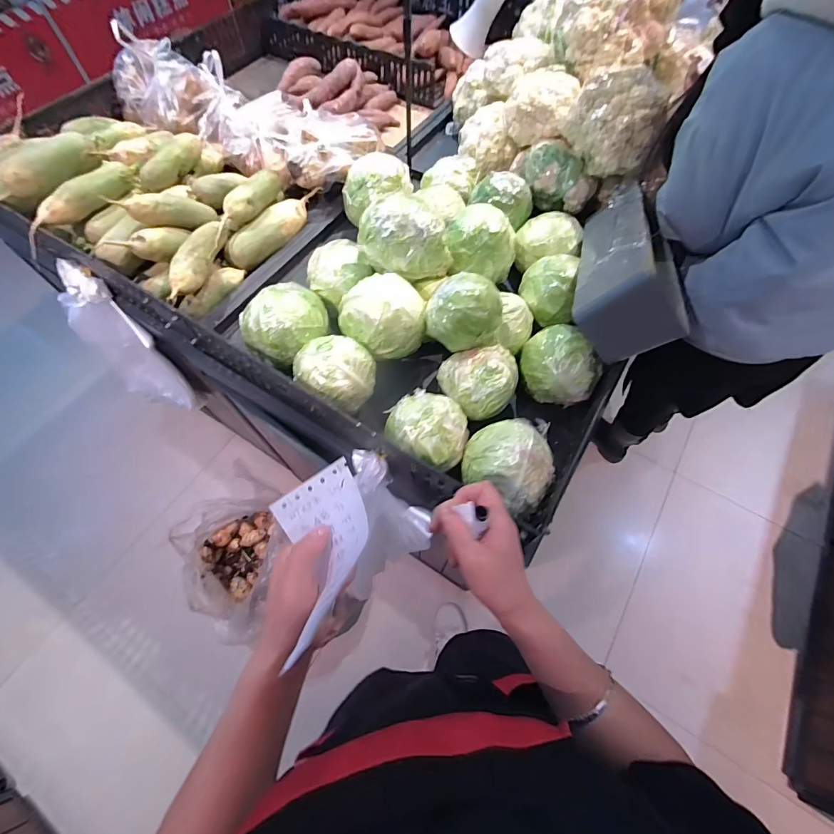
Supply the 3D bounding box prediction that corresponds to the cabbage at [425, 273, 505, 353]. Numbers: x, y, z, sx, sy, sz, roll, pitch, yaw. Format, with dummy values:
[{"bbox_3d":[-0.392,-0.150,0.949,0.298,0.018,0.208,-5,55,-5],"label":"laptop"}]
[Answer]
[{"bbox_3d":[0.080,-0.182,0.691,0.115,0.096,0.109,0,63,0],"label":"cabbage"}]

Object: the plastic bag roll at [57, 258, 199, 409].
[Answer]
[{"bbox_3d":[-0.720,-0.169,0.984,0.312,0.352,0.131,34,68,16],"label":"plastic bag roll"}]

